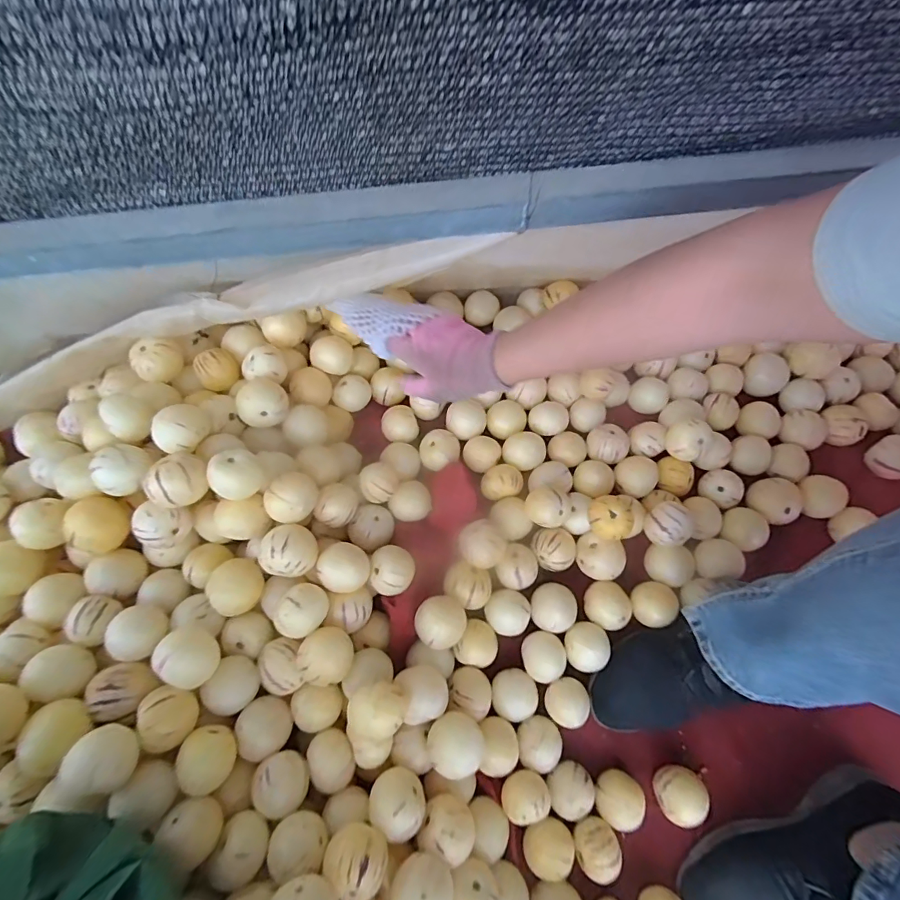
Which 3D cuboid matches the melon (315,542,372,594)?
[{"bbox_3d":[-0.104,0.119,0.455,0.047,0.044,0.045,27,74,9],"label":"melon"}]

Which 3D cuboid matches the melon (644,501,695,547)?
[{"bbox_3d":[0.238,0.084,0.501,0.042,0.047,0.045,0,72,0],"label":"melon"}]

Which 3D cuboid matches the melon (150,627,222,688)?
[{"bbox_3d":[-0.234,0.189,0.410,0.046,0.052,0.045,30,74,10],"label":"melon"}]

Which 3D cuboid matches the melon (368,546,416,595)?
[{"bbox_3d":[-0.059,0.124,0.469,0.044,0.039,0.048,0,72,0],"label":"melon"}]

